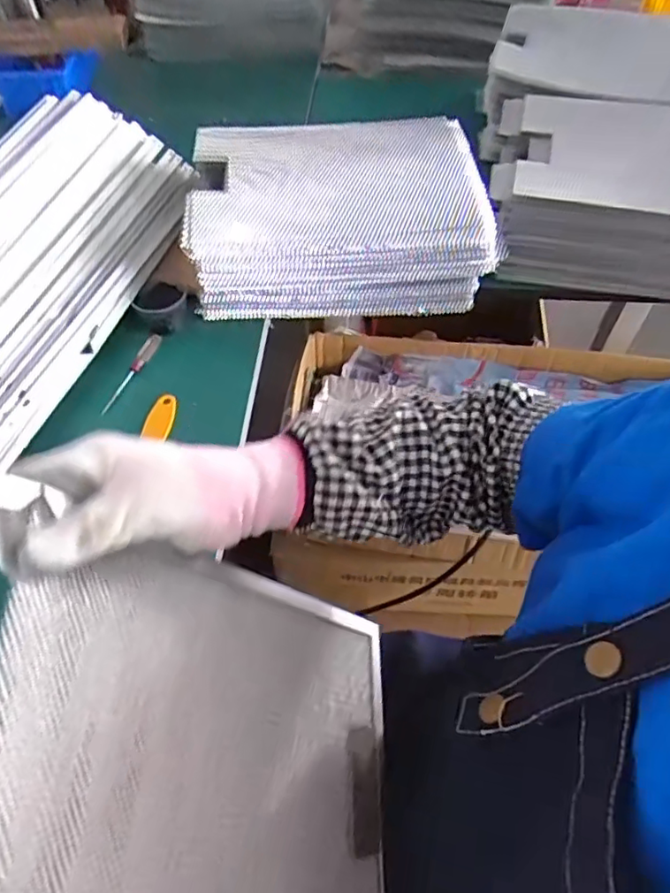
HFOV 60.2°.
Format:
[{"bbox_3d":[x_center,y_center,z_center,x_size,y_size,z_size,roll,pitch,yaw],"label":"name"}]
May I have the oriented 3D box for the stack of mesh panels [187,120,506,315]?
[{"bbox_3d":[0.005,-0.298,0.761,0.359,0.137,0.238,-1,54,-1],"label":"stack of mesh panels"}]

